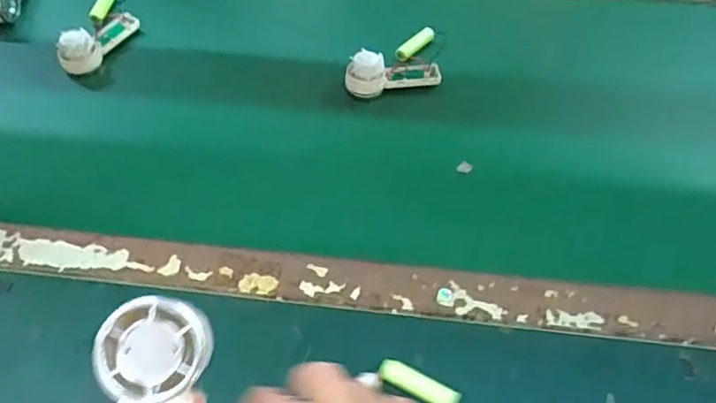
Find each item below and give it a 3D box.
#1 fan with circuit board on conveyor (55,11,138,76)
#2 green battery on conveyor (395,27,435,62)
[{"bbox_3d":[-0.263,-0.167,0.635,0.029,0.038,0.089,21,54,15],"label":"fan with circuit board on conveyor"},{"bbox_3d":[0.059,-0.164,0.651,0.017,0.012,0.050,34,58,23],"label":"green battery on conveyor"}]

